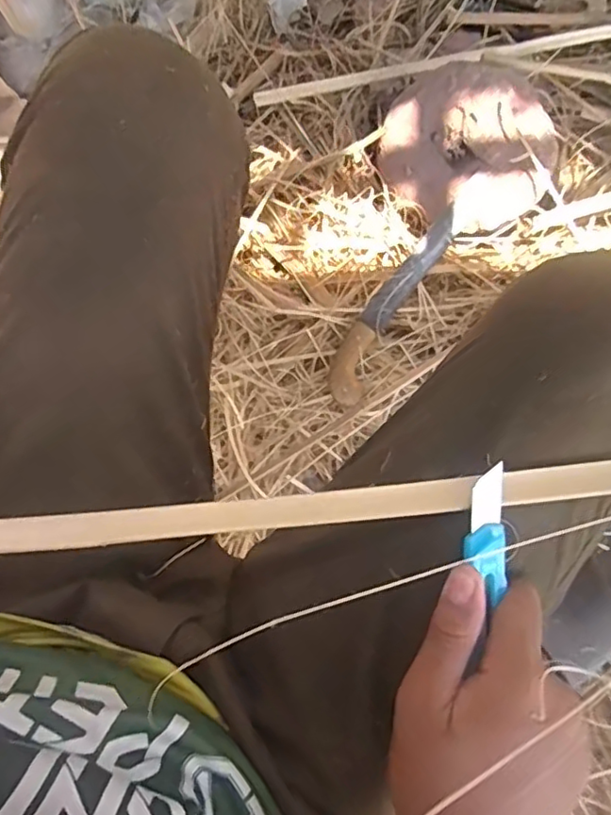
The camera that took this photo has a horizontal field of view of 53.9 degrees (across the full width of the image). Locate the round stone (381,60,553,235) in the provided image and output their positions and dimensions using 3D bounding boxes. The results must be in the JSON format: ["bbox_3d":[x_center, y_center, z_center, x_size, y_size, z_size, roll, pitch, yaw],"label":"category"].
[{"bbox_3d":[0.197,-0.316,0.738,0.210,0.072,0.187,41,82,5],"label":"round stone"}]

